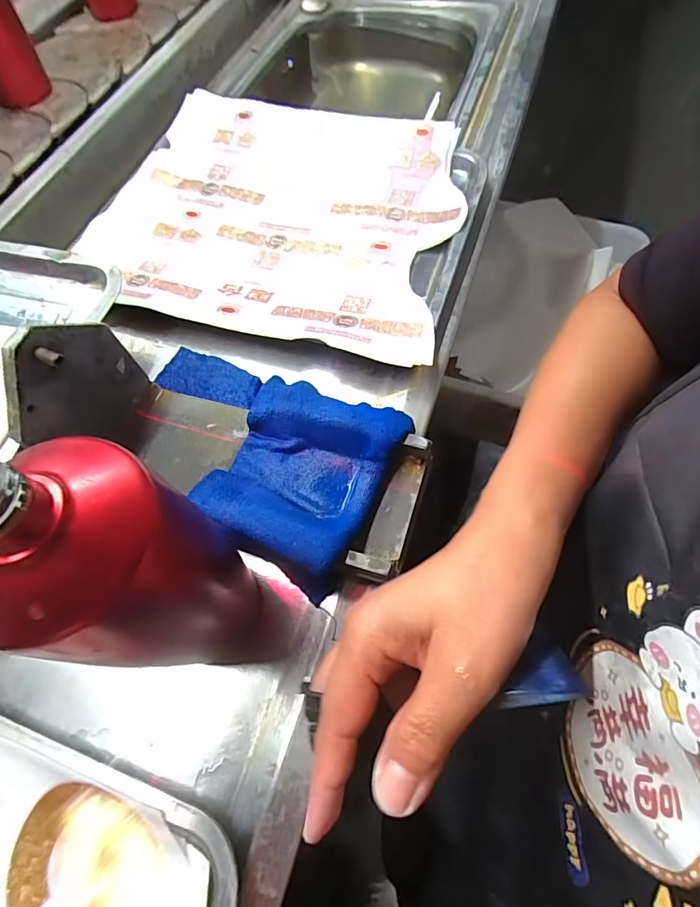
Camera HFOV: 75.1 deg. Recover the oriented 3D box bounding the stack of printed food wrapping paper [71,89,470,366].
[{"bbox_3d":[-0.072,-0.255,0.473,0.362,0.027,0.323,12,64,8],"label":"stack of printed food wrapping paper"}]

